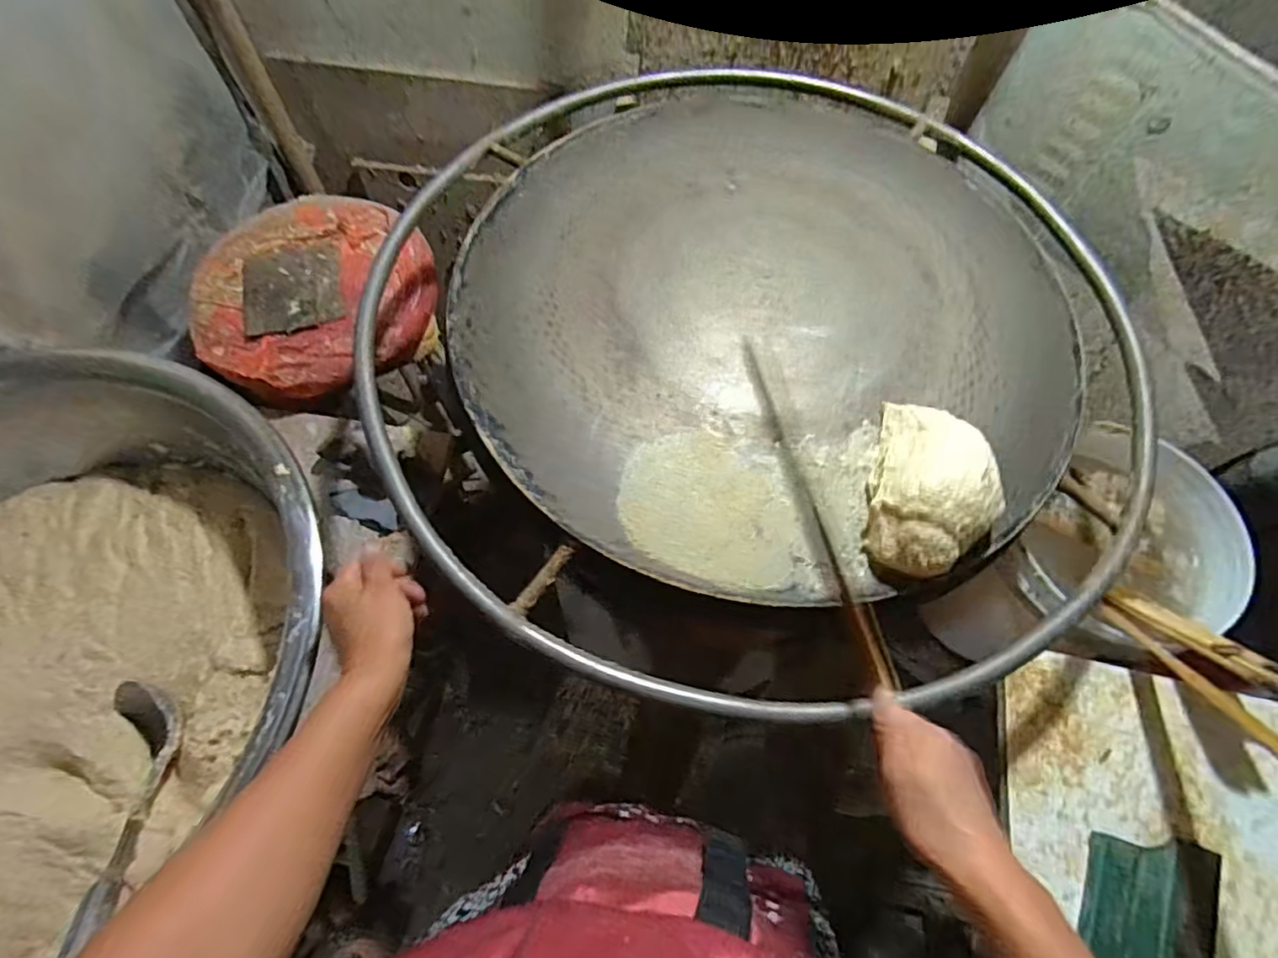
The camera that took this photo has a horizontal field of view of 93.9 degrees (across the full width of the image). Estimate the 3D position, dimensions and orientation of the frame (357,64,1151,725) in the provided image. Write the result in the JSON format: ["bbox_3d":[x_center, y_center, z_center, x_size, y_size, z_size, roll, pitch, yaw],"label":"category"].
[{"bbox_3d":[0.125,-0.188,0.653,0.821,0.049,0.832,16,63,5],"label":"frame"}]

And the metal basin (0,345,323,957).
[{"bbox_3d":[-0.618,0.156,0.567,0.623,0.174,0.581,1,63,-2],"label":"metal basin"}]

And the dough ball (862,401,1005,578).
[{"bbox_3d":[0.248,0.003,0.495,0.092,0.065,0.151,19,63,7],"label":"dough ball"}]

